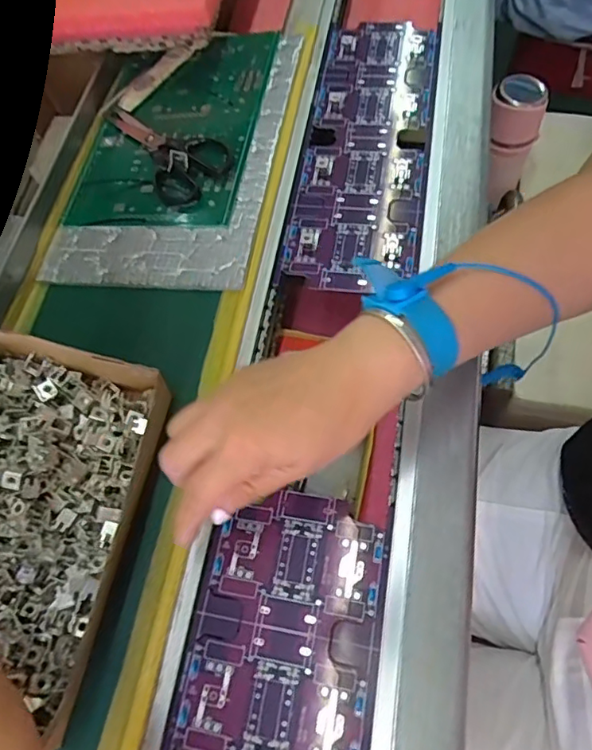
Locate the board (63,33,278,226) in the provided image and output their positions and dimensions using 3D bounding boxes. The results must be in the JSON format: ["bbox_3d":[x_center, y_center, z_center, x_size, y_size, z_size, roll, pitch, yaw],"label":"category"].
[{"bbox_3d":[-0.112,-0.234,0.500,0.156,0.007,0.234,5,66,14],"label":"board"}]

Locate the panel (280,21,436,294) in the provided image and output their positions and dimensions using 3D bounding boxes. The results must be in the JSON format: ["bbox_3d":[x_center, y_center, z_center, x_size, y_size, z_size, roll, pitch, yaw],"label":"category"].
[{"bbox_3d":[0.062,-0.209,0.483,0.105,0.013,0.311,8,66,6],"label":"panel"}]

